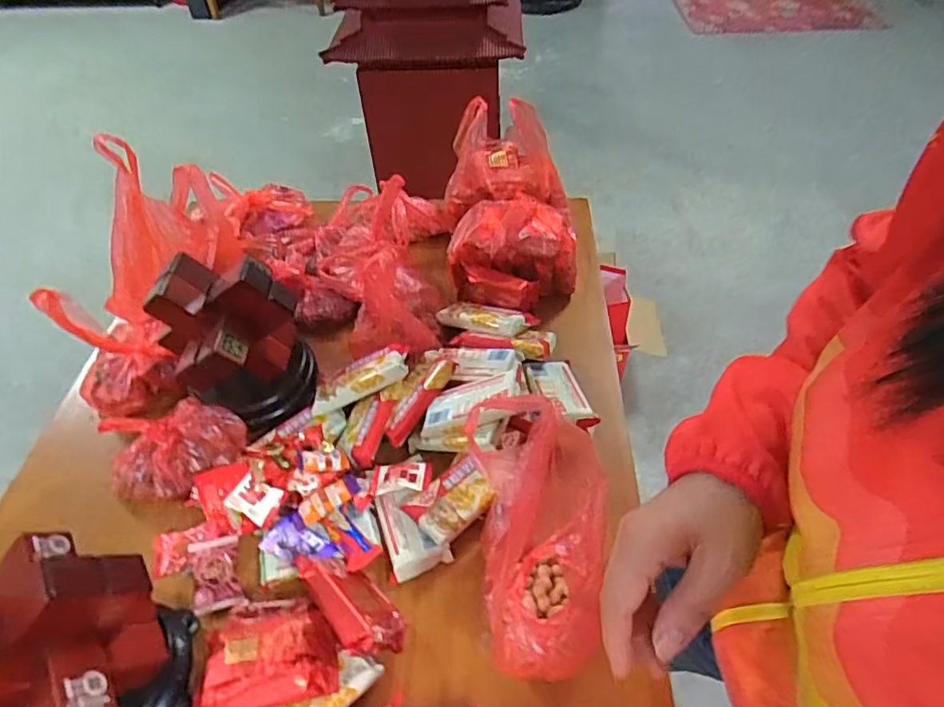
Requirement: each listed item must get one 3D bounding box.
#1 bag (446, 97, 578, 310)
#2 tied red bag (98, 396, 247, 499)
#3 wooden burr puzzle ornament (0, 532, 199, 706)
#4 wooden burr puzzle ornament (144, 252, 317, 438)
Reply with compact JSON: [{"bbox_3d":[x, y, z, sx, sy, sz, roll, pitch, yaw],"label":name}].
[{"bbox_3d":[0.059,-0.240,0.881,0.204,0.181,0.315,-2,49,1],"label":"bag"},{"bbox_3d":[-0.367,0.111,0.694,0.161,0.078,0.096,-18,51,-13],"label":"tied red bag"},{"bbox_3d":[-0.327,0.256,0.465,0.142,0.203,0.146,-1,49,2],"label":"wooden burr puzzle ornament"},{"bbox_3d":[-0.298,-0.003,0.729,0.131,0.234,0.143,-1,49,2],"label":"wooden burr puzzle ornament"}]

